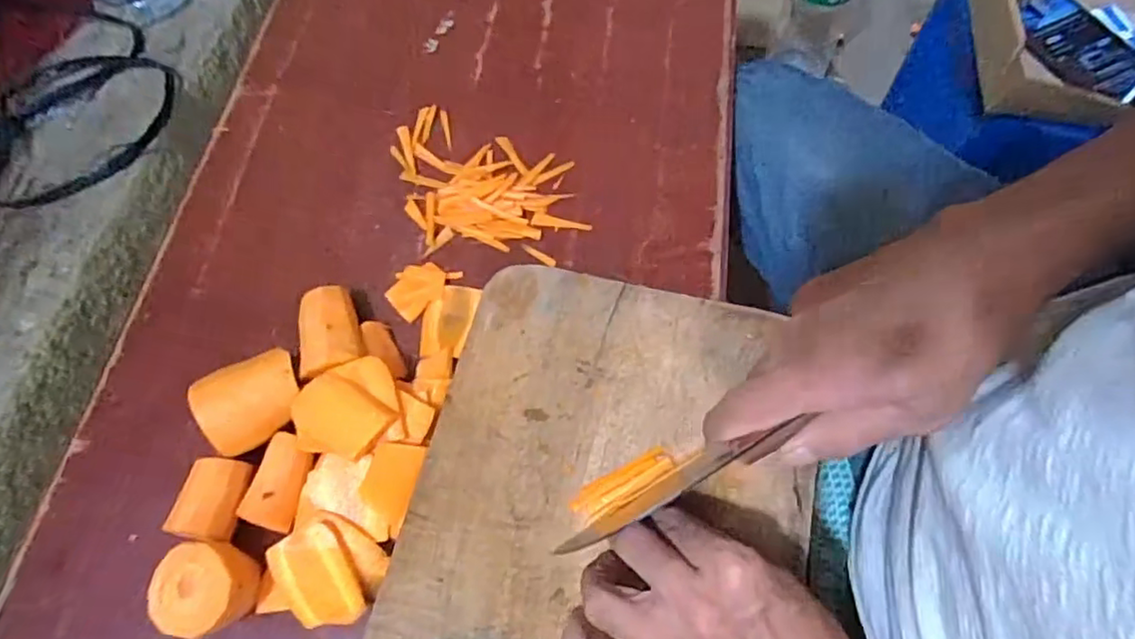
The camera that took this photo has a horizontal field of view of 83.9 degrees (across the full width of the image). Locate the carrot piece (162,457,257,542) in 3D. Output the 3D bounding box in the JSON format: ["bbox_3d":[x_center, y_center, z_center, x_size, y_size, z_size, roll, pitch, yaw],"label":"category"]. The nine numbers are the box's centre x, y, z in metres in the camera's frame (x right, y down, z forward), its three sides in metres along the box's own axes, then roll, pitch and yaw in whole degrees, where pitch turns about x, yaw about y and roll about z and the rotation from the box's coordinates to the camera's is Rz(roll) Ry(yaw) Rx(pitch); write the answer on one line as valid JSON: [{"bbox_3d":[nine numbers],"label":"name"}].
[{"bbox_3d":[-0.223,0.115,0.404,0.034,0.027,0.049,11,66,5],"label":"carrot piece"}]

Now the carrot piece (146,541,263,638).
[{"bbox_3d":[-0.210,0.161,0.378,0.050,0.047,0.049,4,65,2],"label":"carrot piece"}]

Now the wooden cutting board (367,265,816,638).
[{"bbox_3d":[0.012,0.149,0.365,0.228,0.021,0.377,10,66,5],"label":"wooden cutting board"}]

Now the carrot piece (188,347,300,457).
[{"bbox_3d":[-0.206,0.055,0.420,0.061,0.052,0.054,-29,68,-10],"label":"carrot piece"}]

